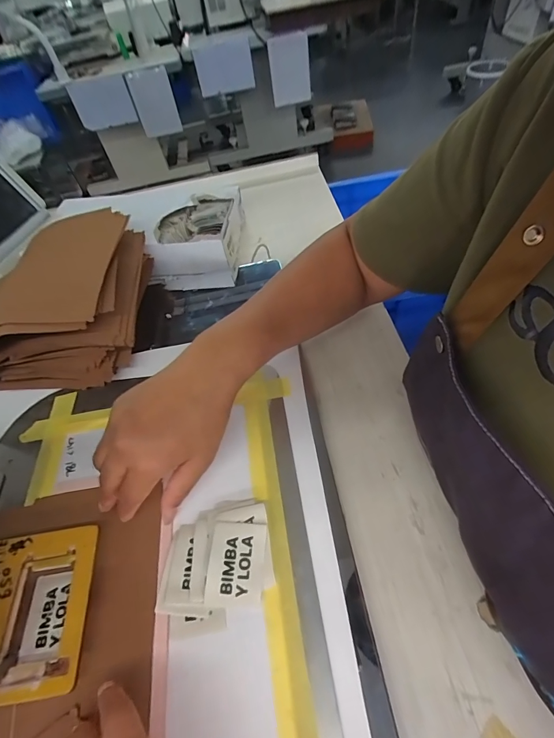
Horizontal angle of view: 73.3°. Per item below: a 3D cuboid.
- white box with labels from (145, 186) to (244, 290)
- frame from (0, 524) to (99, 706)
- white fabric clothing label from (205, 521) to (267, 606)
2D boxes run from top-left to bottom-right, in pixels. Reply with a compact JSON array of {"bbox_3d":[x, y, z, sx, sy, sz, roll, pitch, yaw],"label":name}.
[{"bbox_3d":[-0.119,-0.199,0.570,0.126,0.074,0.148,-4,52,6],"label":"white box with labels"},{"bbox_3d":[-0.183,0.175,0.271,0.088,0.007,0.105,-7,51,-3],"label":"frame"},{"bbox_3d":[-0.031,0.145,0.281,0.042,0.005,0.055,2,61,4],"label":"white fabric clothing label"}]

